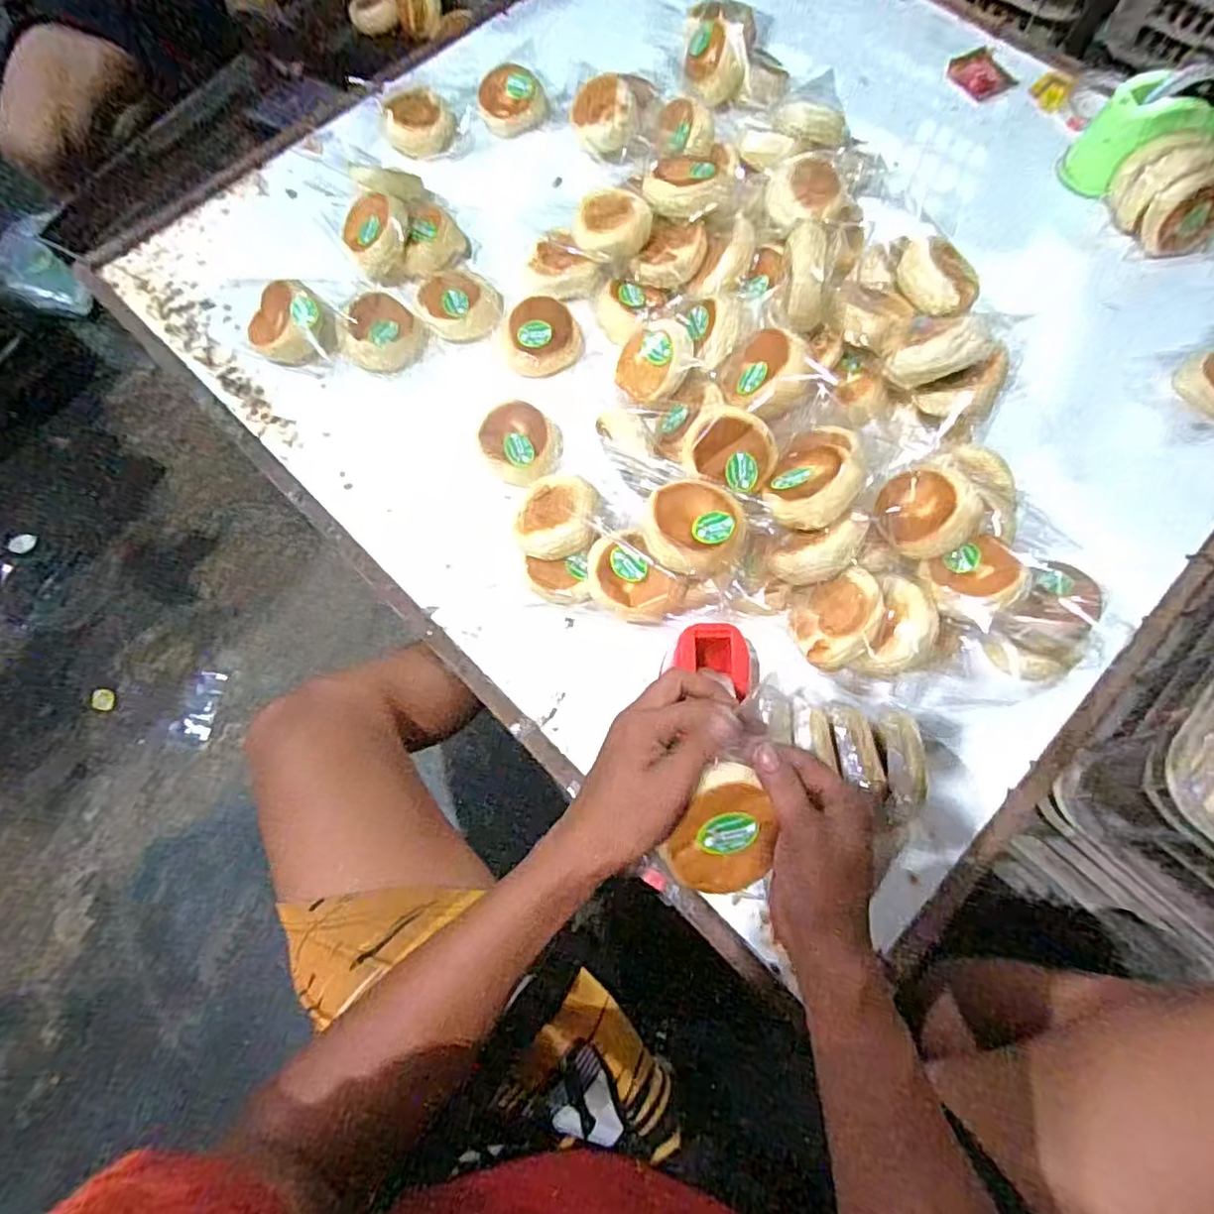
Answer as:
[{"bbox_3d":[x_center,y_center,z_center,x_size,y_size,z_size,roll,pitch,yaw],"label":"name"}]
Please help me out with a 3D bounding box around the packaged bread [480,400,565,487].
[{"bbox_3d":[-0.095,-0.173,0.689,0.082,0.045,0.080,-1,71,2],"label":"packaged bread"}]

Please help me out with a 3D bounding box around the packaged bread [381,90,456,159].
[{"bbox_3d":[-0.253,-0.655,0.852,0.097,0.050,0.073,-20,71,-5],"label":"packaged bread"}]

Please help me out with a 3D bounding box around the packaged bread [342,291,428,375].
[{"bbox_3d":[-0.256,-0.315,0.736,0.074,0.050,0.080,-1,71,2],"label":"packaged bread"}]

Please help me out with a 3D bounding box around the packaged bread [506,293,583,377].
[{"bbox_3d":[-0.076,-0.316,0.740,0.093,0.043,0.084,-8,71,-1],"label":"packaged bread"}]

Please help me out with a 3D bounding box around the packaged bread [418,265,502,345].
[{"bbox_3d":[-0.175,-0.364,0.763,0.097,0.035,0.104,-17,71,-4],"label":"packaged bread"}]

